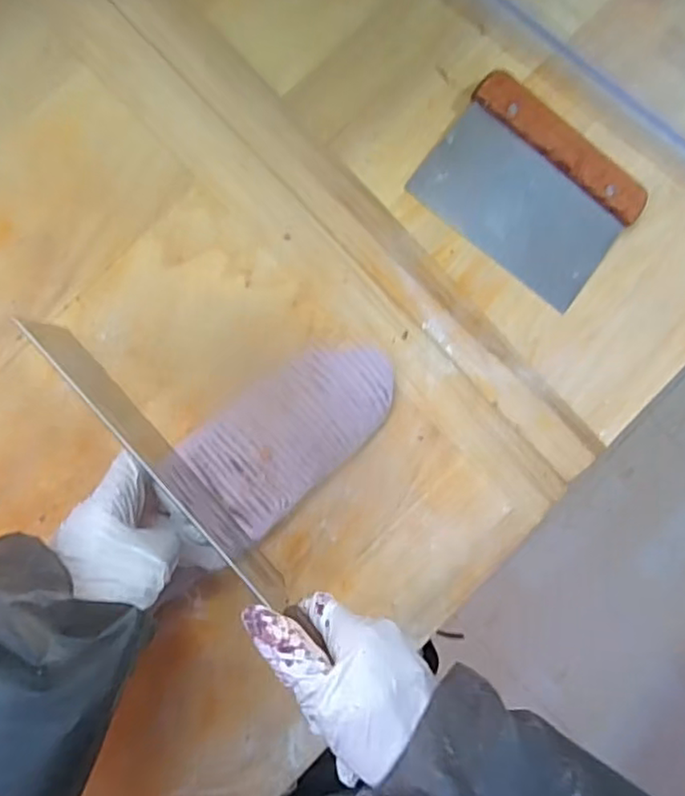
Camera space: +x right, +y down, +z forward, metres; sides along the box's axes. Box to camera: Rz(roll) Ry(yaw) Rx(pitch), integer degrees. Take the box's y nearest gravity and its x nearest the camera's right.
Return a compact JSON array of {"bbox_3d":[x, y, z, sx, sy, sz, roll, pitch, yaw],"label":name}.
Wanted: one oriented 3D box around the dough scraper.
[{"bbox_3d":[0.136,-0.148,0.459,0.146,0.021,0.101,37,85,-7],"label":"dough scraper"}]

